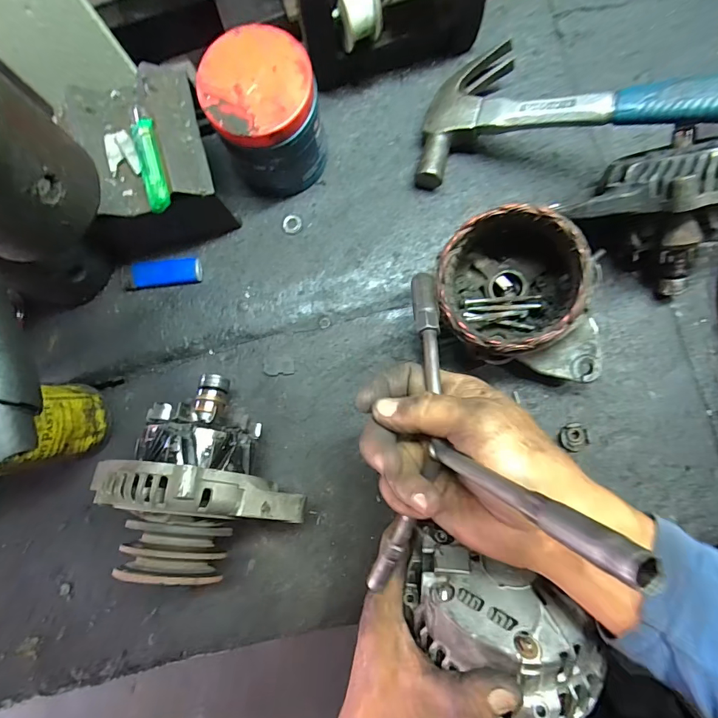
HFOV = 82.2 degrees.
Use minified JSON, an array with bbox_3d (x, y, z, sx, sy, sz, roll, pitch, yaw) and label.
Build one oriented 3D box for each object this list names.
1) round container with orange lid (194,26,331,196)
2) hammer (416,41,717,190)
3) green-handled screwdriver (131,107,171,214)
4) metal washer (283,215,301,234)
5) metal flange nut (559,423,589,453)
[{"bbox_3d":[-0.077,-0.210,0.369,0.088,0.108,0.086,0,85,4],"label":"round container with orange lid"},{"bbox_3d":[0.210,-0.199,0.323,0.323,0.026,0.123,13,85,30],"label":"hammer"},{"bbox_3d":[-0.169,-0.161,0.332,0.019,0.015,0.076,-13,83,0],"label":"green-handled screwdriver"},{"bbox_3d":[-0.067,-0.135,0.413,0.019,0.005,0.016,-29,83,1],"label":"metal washer"},{"bbox_3d":[0.196,0.072,0.377,0.024,0.008,0.025,0,85,4],"label":"metal flange nut"}]

